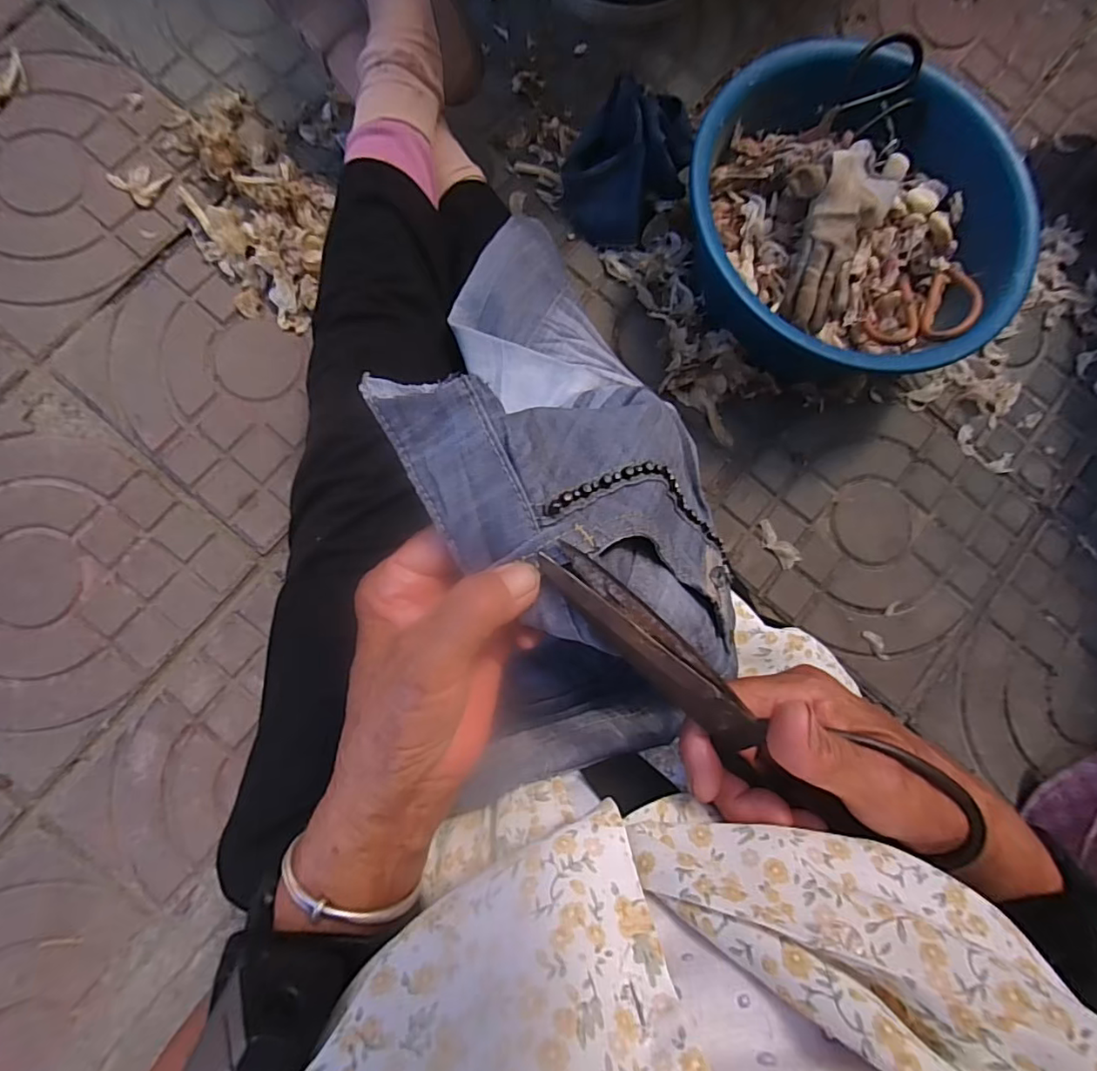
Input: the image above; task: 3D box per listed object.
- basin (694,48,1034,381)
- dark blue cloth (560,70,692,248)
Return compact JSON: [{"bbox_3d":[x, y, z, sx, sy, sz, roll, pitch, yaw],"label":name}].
[{"bbox_3d":[0.298,-0.305,0.594,0.311,0.146,0.317,1,83,-6],"label":"basin"},{"bbox_3d":[0.082,-0.407,0.613,0.123,0.091,0.143,12,84,-2],"label":"dark blue cloth"}]

